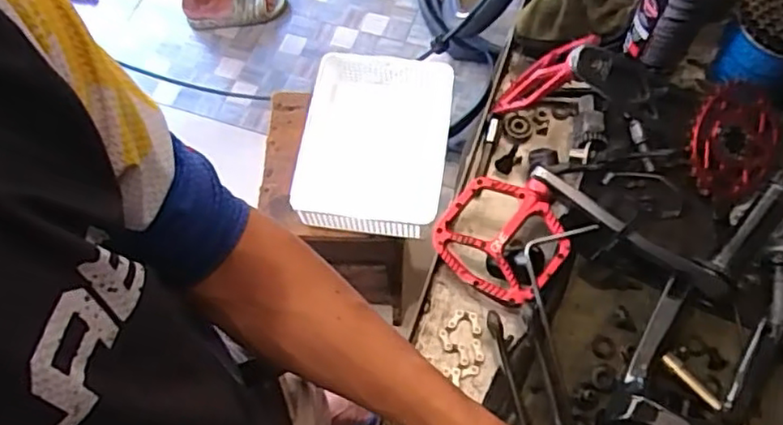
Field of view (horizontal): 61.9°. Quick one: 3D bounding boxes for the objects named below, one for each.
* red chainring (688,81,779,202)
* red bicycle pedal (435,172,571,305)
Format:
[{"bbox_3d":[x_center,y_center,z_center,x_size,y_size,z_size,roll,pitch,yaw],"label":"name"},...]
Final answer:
[{"bbox_3d":[0.333,-0.070,0.636,0.117,0.010,0.100,-41,106,-13],"label":"red chainring"},{"bbox_3d":[0.106,0.020,0.609,0.113,0.016,0.112,34,86,18],"label":"red bicycle pedal"}]

